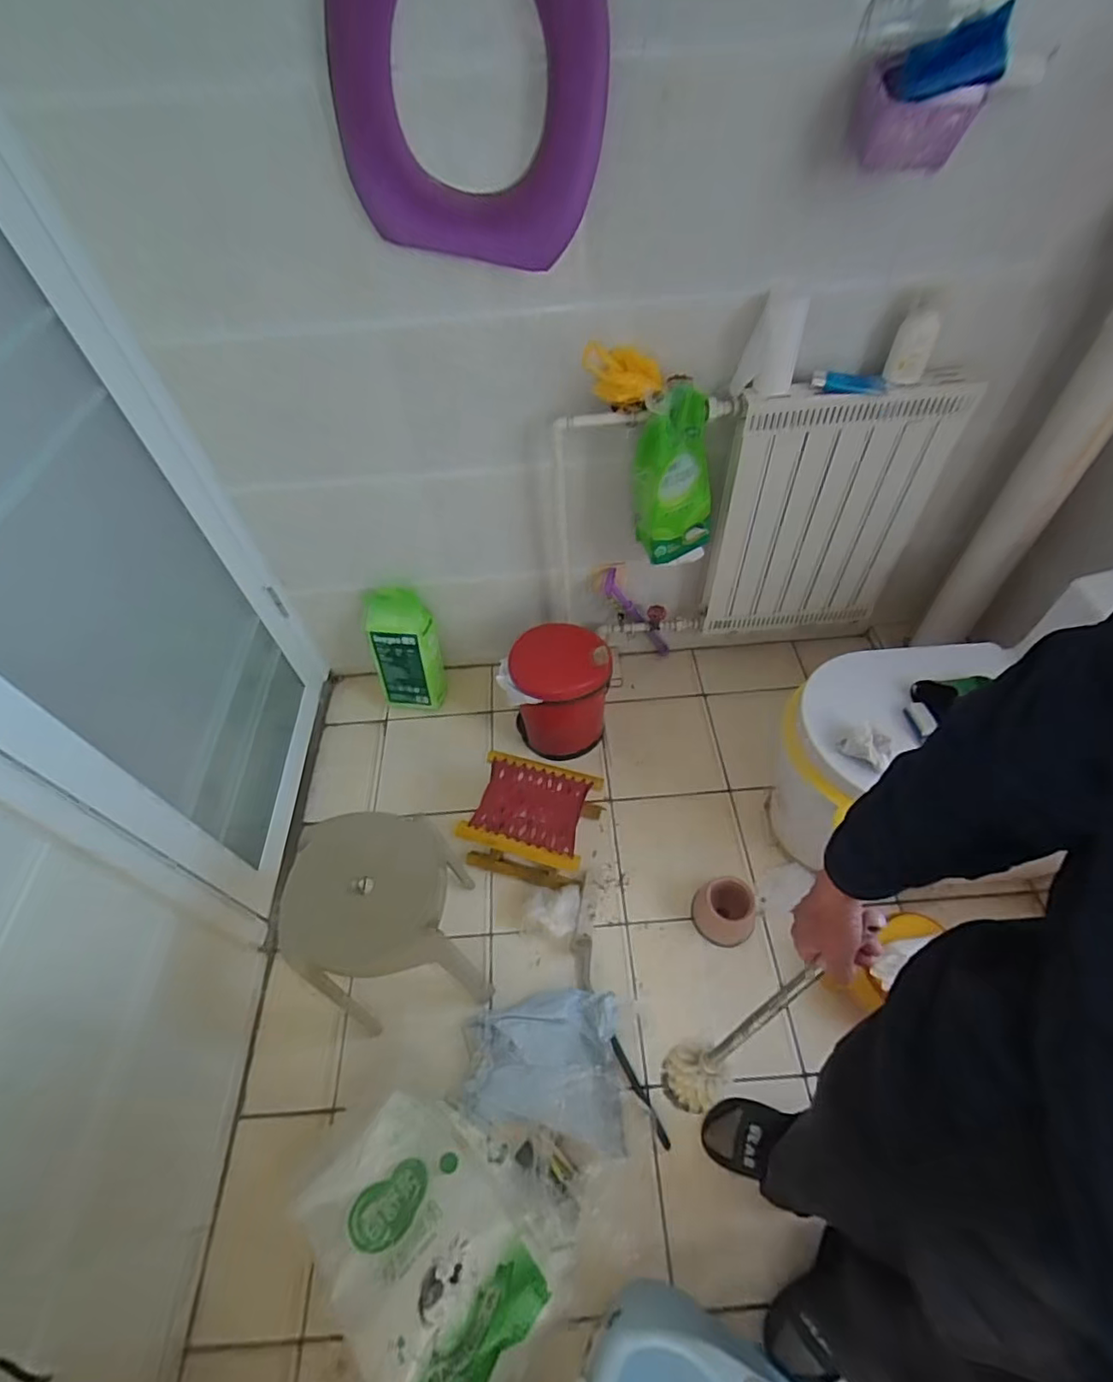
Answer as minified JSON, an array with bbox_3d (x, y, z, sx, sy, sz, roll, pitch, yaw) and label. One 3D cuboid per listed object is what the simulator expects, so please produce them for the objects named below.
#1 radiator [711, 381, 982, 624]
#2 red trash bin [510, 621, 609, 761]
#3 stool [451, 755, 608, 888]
[{"bbox_3d":[0.615,-0.384,1.371,0.489,0.606,0.091,-10,53,-4],"label":"radiator"},{"bbox_3d":[0.008,0.018,1.486,0.241,0.319,0.201,-5,52,0],"label":"red trash bin"},{"bbox_3d":[-0.054,0.303,1.357,0.256,0.175,0.215,12,54,12],"label":"stool"}]

